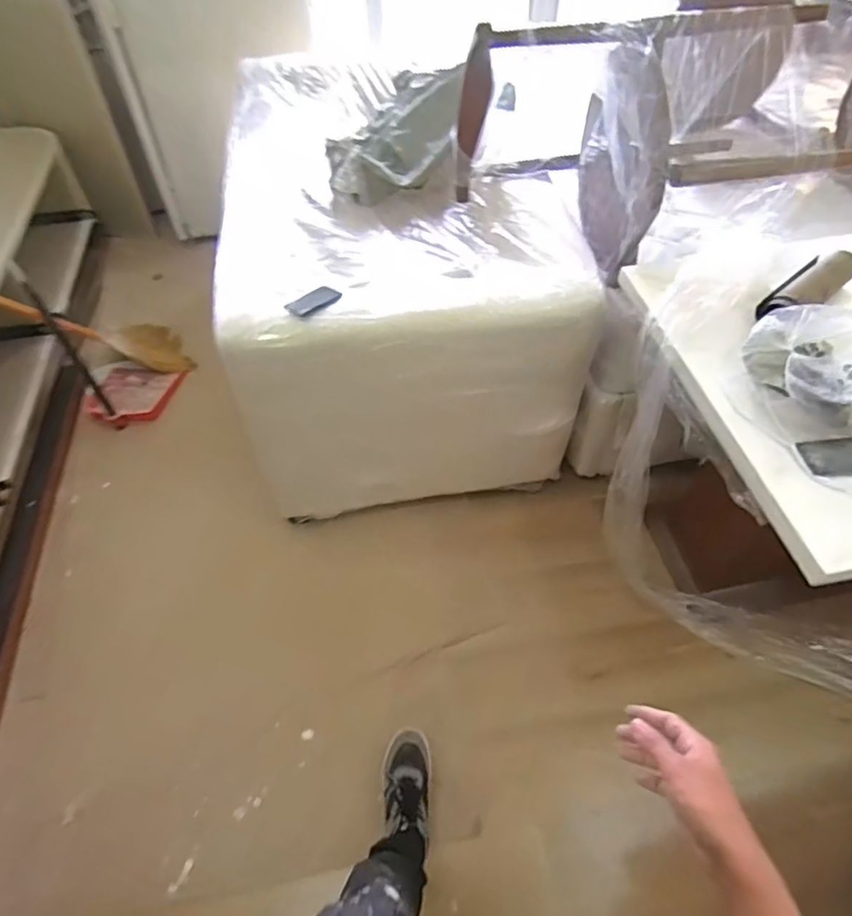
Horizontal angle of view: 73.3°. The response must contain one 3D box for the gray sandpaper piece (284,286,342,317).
[{"bbox_3d":[-0.243,-0.341,1.246,0.067,0.013,0.121,35,56,25],"label":"gray sandpaper piece"}]

